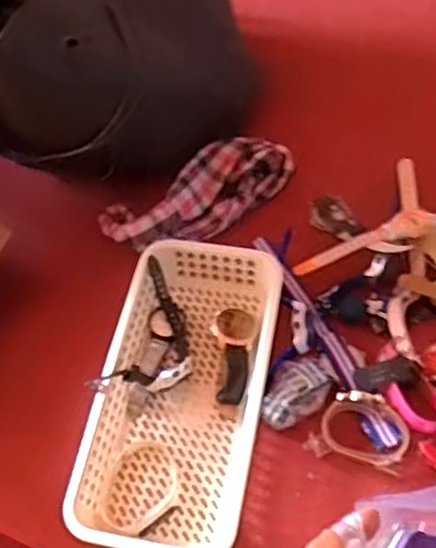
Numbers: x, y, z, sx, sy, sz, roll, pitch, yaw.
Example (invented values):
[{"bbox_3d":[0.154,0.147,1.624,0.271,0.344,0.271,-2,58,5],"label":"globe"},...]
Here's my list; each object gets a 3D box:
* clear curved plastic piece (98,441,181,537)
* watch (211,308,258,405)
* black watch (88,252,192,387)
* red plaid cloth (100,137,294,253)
[{"bbox_3d":[-0.059,0.171,0.565,0.061,0.013,0.075,13,58,14],"label":"clear curved plastic piece"},{"bbox_3d":[0.014,0.072,0.617,0.037,0.022,0.088,1,56,5],"label":"watch"},{"bbox_3d":[-0.050,0.058,0.612,0.064,0.057,0.134,13,58,13],"label":"black watch"},{"bbox_3d":[-0.017,-0.081,0.714,0.200,0.044,0.077,-29,58,-14],"label":"red plaid cloth"}]

